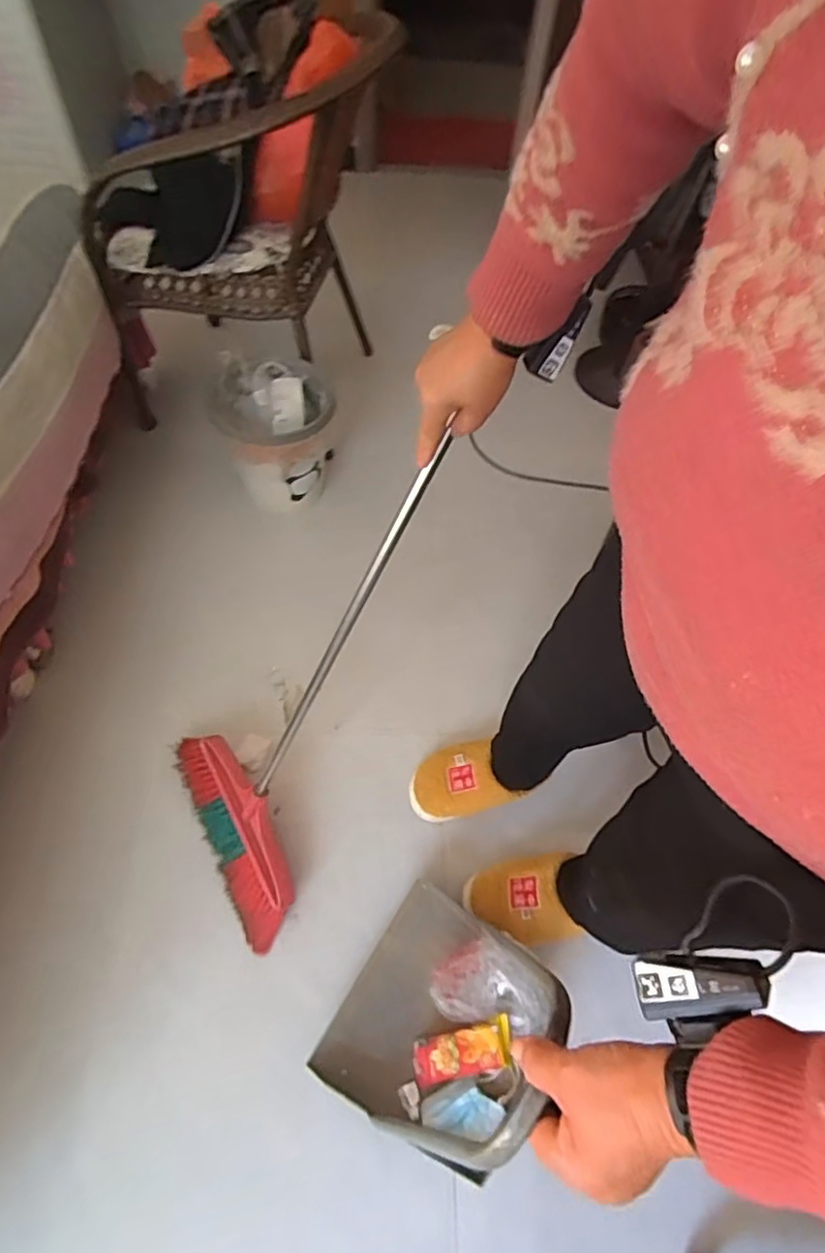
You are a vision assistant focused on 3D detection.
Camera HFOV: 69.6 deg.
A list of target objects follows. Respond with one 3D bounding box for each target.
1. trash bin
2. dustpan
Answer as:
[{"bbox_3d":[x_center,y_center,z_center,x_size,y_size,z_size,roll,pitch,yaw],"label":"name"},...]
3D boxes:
[{"bbox_3d":[-0.318,-0.431,1.407,0.260,0.255,0.273,-8,59,-9],"label":"trash bin"},{"bbox_3d":[0.046,0.561,0.838,0.276,0.108,0.286,30,61,15],"label":"dustpan"}]

